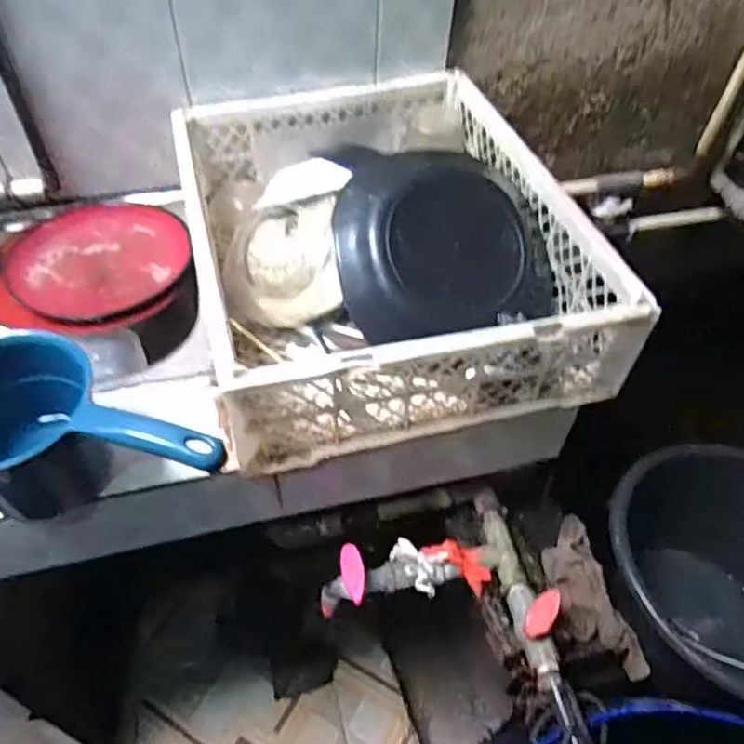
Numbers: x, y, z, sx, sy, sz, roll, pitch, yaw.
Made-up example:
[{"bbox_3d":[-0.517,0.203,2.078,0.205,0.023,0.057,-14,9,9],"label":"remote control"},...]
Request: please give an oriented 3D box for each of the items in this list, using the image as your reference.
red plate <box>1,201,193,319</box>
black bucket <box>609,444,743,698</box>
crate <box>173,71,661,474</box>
[{"bbox_3d":[-0.351,-0.147,0.815,0.220,0.036,0.210,0,51,0],"label":"red plate"},{"bbox_3d":[0.405,0.255,0.744,0.276,0.258,0.286,-28,56,-20],"label":"black bucket"},{"bbox_3d":[0.004,-0.168,0.726,0.390,0.139,0.495,-13,52,-10],"label":"crate"}]

